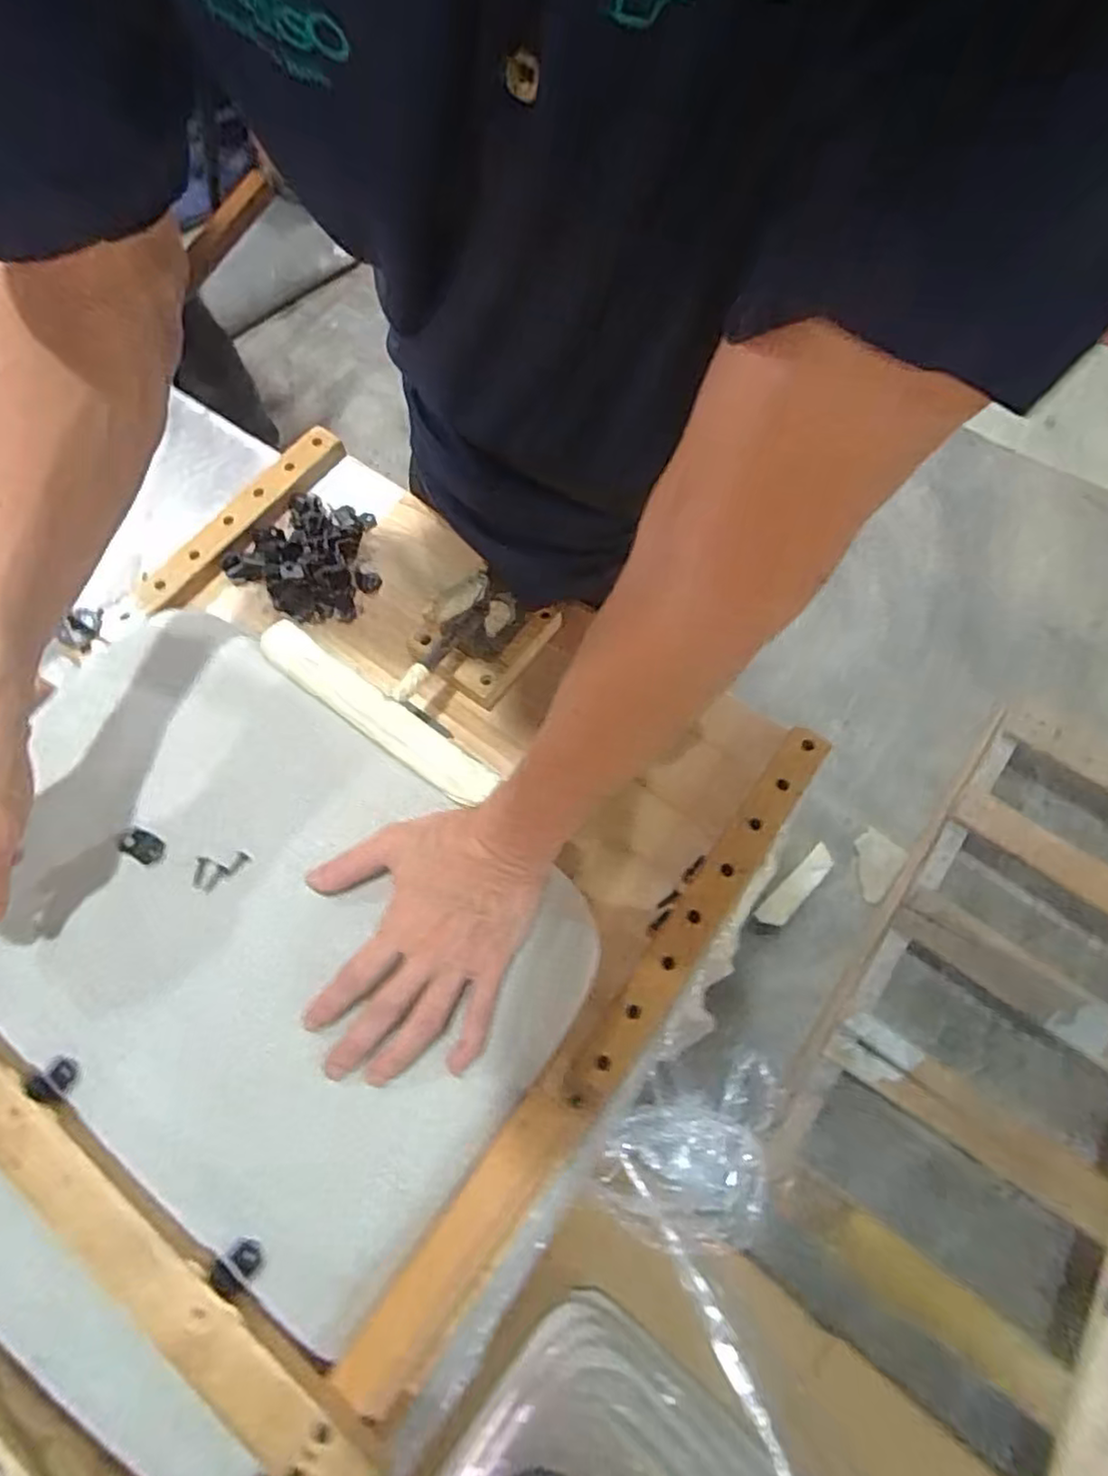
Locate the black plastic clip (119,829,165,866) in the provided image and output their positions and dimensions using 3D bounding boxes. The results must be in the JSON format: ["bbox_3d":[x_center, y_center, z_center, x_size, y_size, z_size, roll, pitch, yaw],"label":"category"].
[{"bbox_3d":[-0.270,0.071,0.428,0.029,0.005,0.017,26,72,10],"label":"black plastic clip"}]

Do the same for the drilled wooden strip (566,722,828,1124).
[{"bbox_3d":[0.106,0.121,0.467,0.032,0.025,0.311,34,74,12],"label":"drilled wooden strip"}]

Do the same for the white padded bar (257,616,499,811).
[{"bbox_3d":[-0.129,-0.020,0.460,0.200,0.010,0.033,34,74,13],"label":"white padded bar"}]

